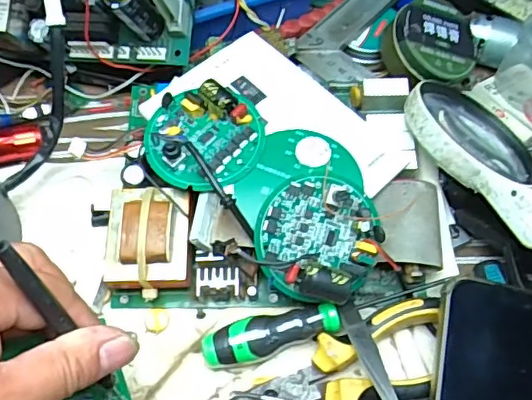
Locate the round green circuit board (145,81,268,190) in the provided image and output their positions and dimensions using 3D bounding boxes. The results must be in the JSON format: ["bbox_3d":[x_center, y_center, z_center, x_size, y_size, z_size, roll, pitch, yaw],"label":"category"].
[{"bbox_3d":[-0.038,-0.039,0.335,0.069,0.020,0.062,16,62,6],"label":"round green circuit board"}]

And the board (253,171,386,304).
[{"bbox_3d":[0.030,0.017,0.314,0.067,0.019,0.067,1,62,-1],"label":"board"}]

